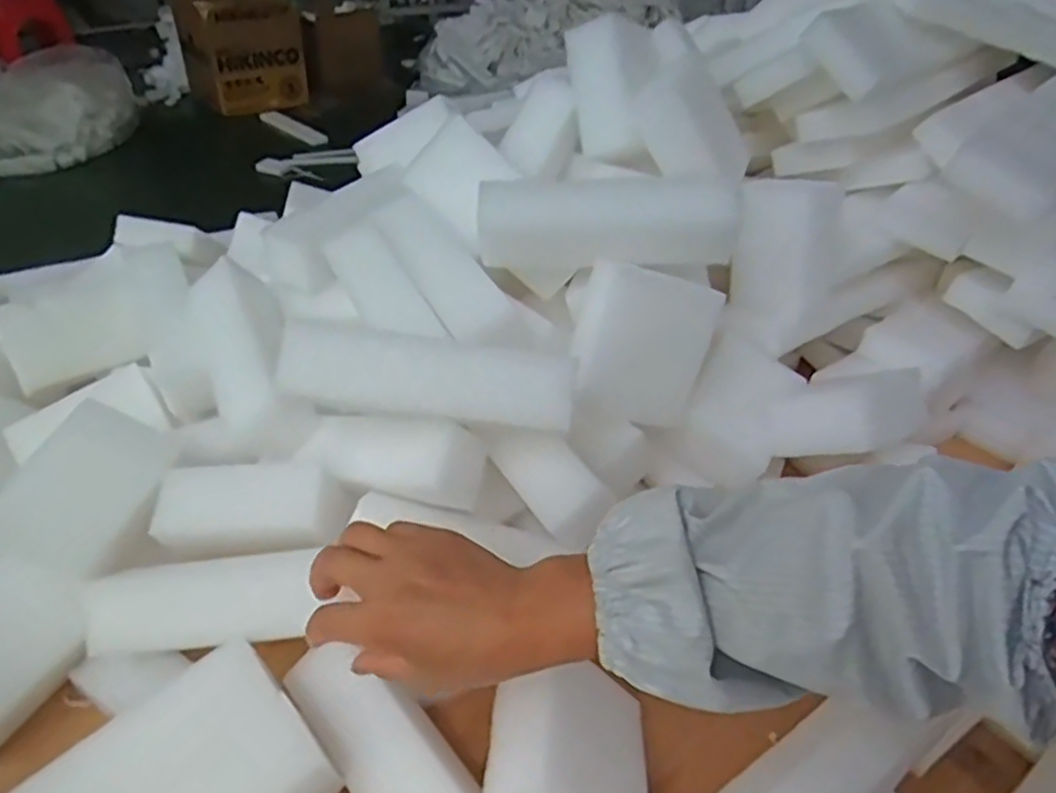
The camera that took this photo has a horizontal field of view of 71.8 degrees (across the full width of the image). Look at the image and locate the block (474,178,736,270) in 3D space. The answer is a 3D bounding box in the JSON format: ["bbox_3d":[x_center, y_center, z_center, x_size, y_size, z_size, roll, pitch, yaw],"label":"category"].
[{"bbox_3d":[0.066,-0.140,0.587,0.209,0.063,0.040,-2,37,-8],"label":"block"}]

